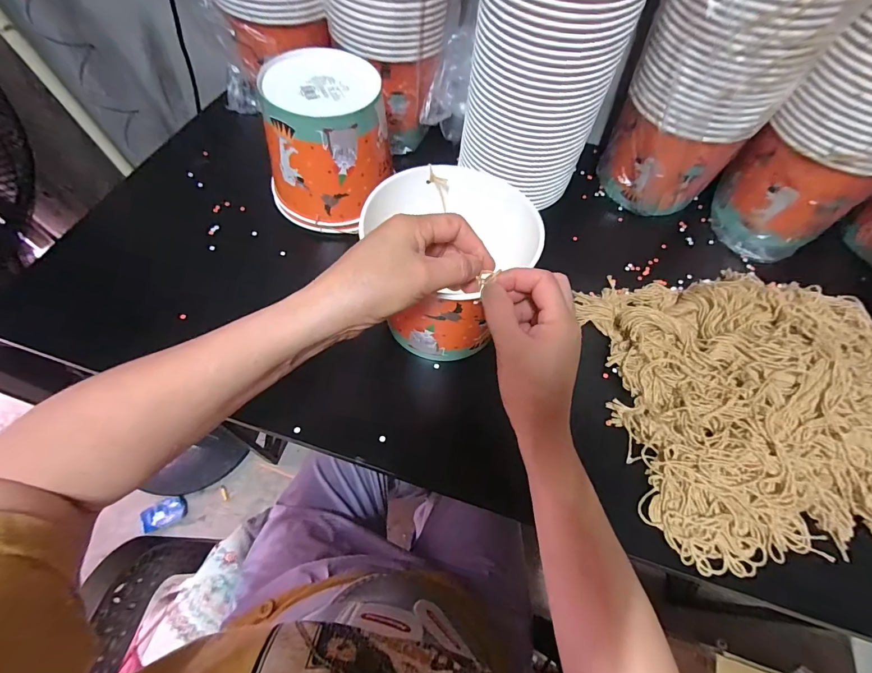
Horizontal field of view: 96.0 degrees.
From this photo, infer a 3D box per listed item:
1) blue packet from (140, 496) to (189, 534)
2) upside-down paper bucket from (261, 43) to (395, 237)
[{"bbox_3d":[-0.705,0.454,1.018,0.105,0.015,0.067,-20,64,-13],"label":"blue packet"},{"bbox_3d":[-0.129,-0.231,0.484,0.134,0.142,0.137,1,62,-2],"label":"upside-down paper bucket"}]

